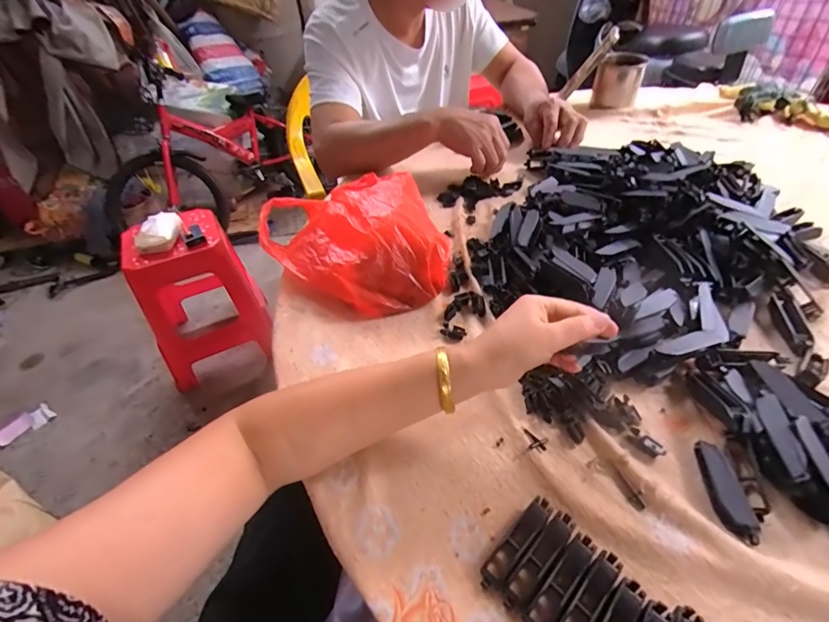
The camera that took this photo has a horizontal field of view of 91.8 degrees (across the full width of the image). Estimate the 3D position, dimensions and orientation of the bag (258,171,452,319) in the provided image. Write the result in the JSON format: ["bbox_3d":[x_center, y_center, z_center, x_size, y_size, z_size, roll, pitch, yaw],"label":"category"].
[{"bbox_3d":[-0.089,-0.103,0.534,0.241,0.077,0.243,-10,46,-3],"label":"bag"}]

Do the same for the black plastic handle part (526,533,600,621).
[{"bbox_3d":[0.101,0.189,0.277,0.075,0.016,0.016,-37,53,-26],"label":"black plastic handle part"}]

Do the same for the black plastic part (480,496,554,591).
[{"bbox_3d":[0.077,0.170,0.297,0.075,0.017,0.016,-36,52,-25],"label":"black plastic part"}]

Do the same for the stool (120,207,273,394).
[{"bbox_3d":[-0.723,-0.078,1.311,0.342,0.432,0.319,-24,48,-16],"label":"stool"}]

